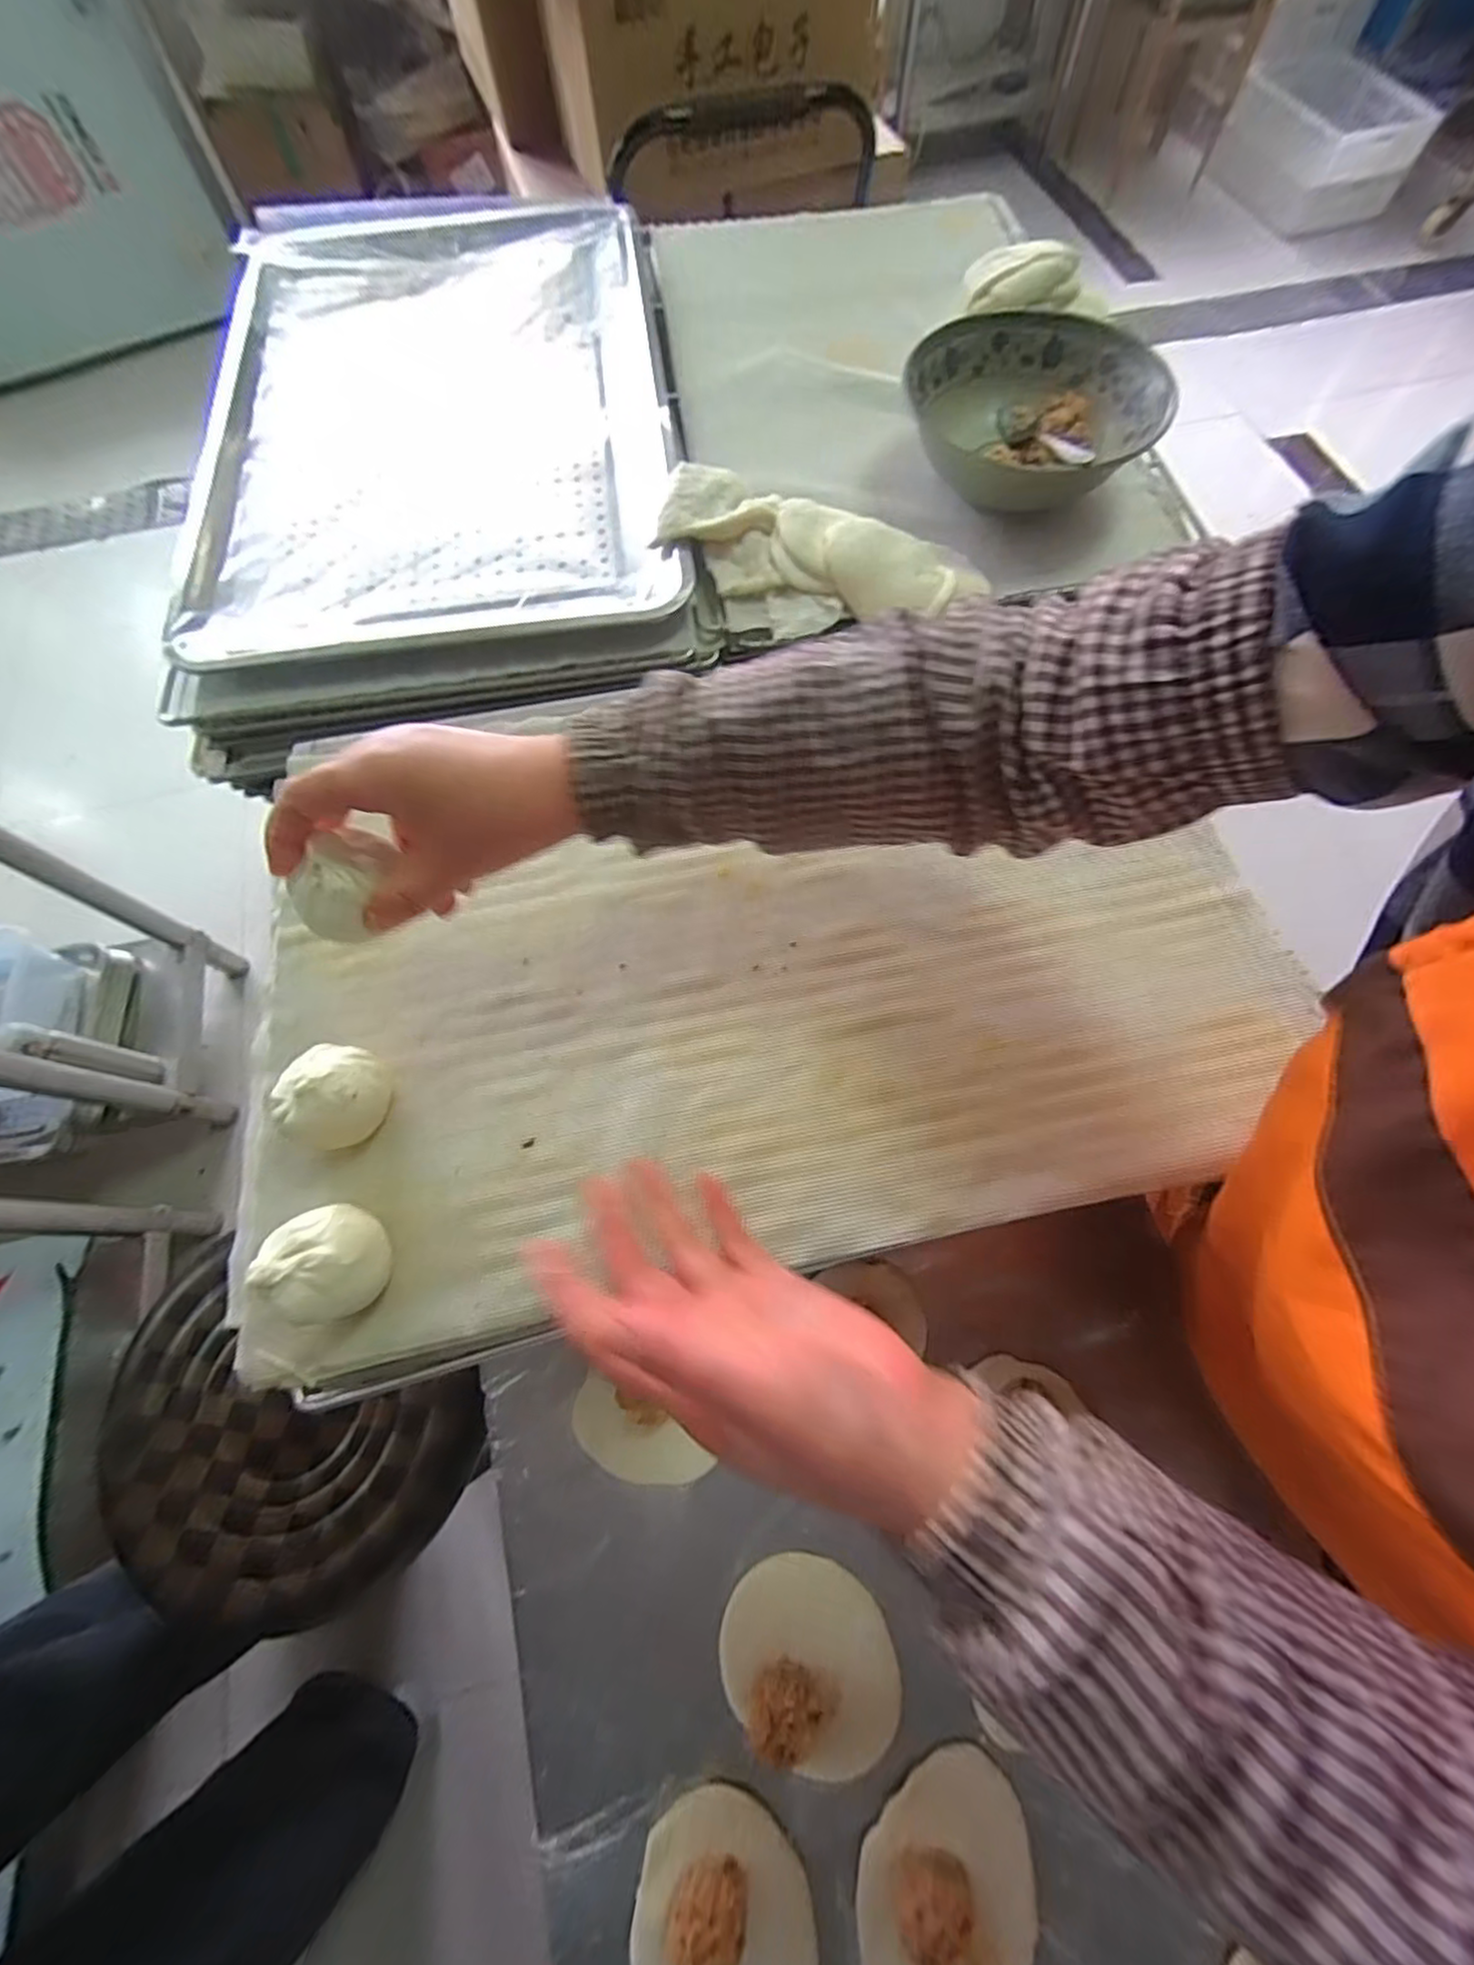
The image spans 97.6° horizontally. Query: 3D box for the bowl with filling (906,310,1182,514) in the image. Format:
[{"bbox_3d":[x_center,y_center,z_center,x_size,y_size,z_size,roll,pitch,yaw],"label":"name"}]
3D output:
[{"bbox_3d":[0.229,-0.450,0.516,0.179,0.063,0.167,0,70,1],"label":"bowl with filling"}]

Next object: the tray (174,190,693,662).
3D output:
[{"bbox_3d":[-0.269,-0.508,0.570,0.401,0.022,0.567,-8,70,-1],"label":"tray"}]

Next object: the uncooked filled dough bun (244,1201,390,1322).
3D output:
[{"bbox_3d":[-0.195,0.135,0.313,0.047,0.046,0.049,-5,70,0],"label":"uncooked filled dough bun"}]

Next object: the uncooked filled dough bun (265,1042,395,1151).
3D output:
[{"bbox_3d":[-0.213,0.061,0.341,0.046,0.046,0.055,42,76,15],"label":"uncooked filled dough bun"}]

